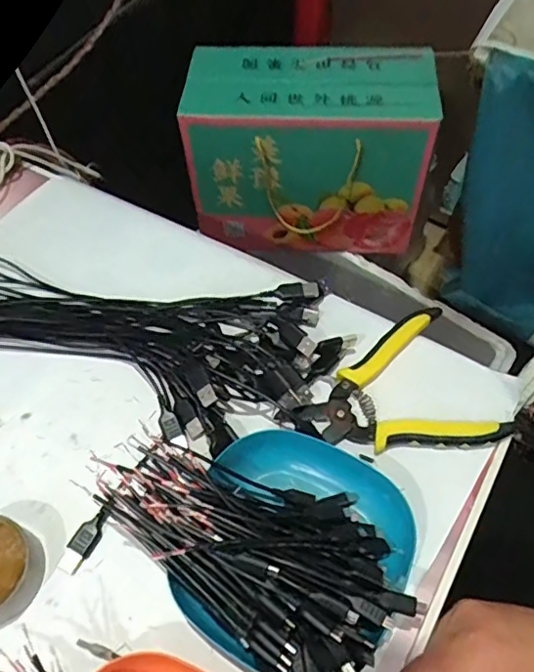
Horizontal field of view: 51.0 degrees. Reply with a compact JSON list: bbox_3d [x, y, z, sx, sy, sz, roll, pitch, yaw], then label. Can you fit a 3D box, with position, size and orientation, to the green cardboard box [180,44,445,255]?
[{"bbox_3d":[0.064,-0.267,0.798,0.320,0.261,0.160,9,59,7],"label":"green cardboard box"}]

